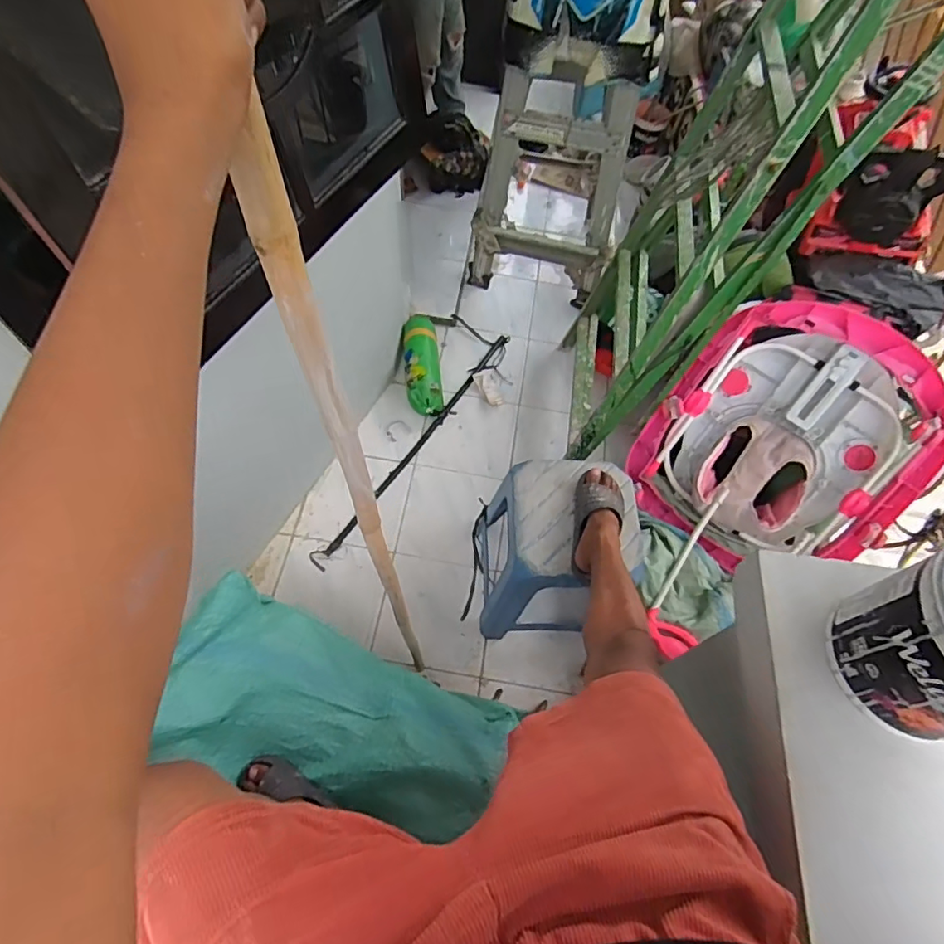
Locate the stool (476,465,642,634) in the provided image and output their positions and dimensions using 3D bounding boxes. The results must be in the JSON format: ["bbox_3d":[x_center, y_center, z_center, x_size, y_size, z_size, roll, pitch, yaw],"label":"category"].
[{"bbox_3d":[0.193,0.197,1.424,0.323,0.441,0.283,3,62,-2],"label":"stool"}]

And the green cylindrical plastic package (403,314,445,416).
[{"bbox_3d":[-0.169,-0.368,1.937,0.122,0.108,0.388,-5,62,-7],"label":"green cylindrical plastic package"}]

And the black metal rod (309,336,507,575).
[{"bbox_3d":[-0.161,-0.112,1.847,0.052,0.018,1.054,32,64,13],"label":"black metal rod"}]

